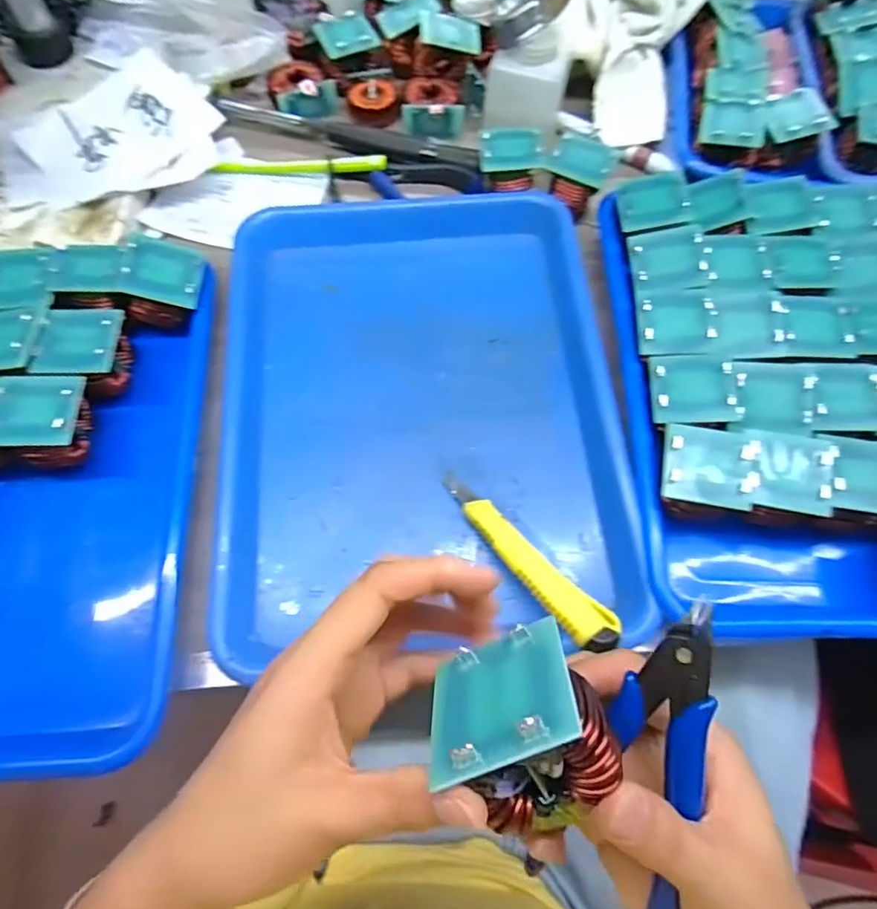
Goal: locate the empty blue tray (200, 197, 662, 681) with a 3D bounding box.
[{"bbox_3d":[-0.013,-0.042,0.367,0.238,0.033,0.324,-4,66,-3],"label":"empty blue tray"}]

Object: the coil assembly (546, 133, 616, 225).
[{"bbox_3d":[0.106,-0.211,0.425,0.043,0.044,0.045,21,67,8],"label":"coil assembly"}]

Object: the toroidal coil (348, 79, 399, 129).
[{"bbox_3d":[-0.057,-0.306,0.483,0.042,0.023,0.034,-5,66,-3],"label":"toroidal coil"}]

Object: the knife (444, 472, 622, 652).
[{"bbox_3d":[0.047,0.057,0.318,0.022,0.006,0.135,-35,56,-15],"label":"knife"}]

